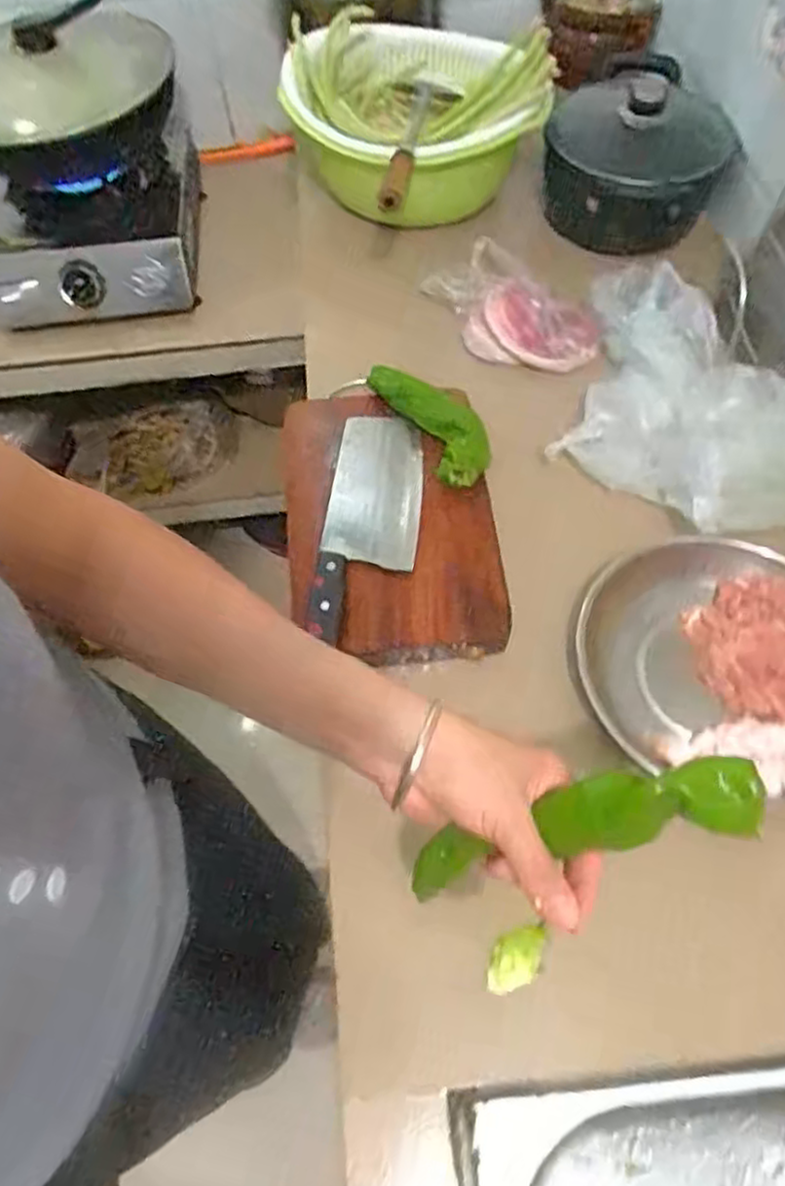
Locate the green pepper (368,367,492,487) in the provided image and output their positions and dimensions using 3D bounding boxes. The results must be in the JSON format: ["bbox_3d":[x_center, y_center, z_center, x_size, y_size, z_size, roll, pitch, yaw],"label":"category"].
[{"bbox_3d":[0.037,-0.164,0.682,0.055,0.033,0.161,-26,62,-11],"label":"green pepper"}]

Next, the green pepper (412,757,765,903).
[{"bbox_3d":[0.087,0.121,0.370,0.188,0.038,0.033,-27,55,29],"label":"green pepper"}]

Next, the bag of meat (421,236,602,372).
[{"bbox_3d":[0.128,-0.311,0.790,0.125,0.055,0.214,-34,64,-15],"label":"bag of meat"}]

